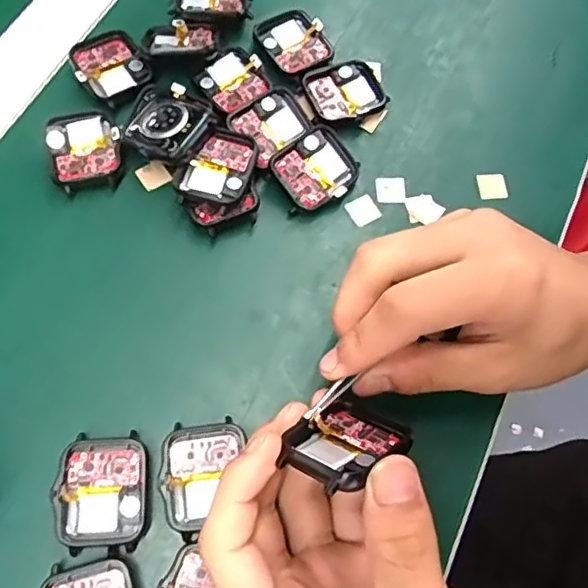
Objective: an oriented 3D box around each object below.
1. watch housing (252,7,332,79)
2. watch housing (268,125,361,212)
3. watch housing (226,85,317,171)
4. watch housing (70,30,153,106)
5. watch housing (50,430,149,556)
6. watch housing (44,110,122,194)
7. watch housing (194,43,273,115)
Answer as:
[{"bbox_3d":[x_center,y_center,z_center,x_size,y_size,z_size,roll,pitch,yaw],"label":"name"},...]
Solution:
[{"bbox_3d":[0.000,-0.148,0.348,0.037,0.014,0.045,-33,74,-15],"label":"watch housing"},{"bbox_3d":[0.012,-0.067,0.315,0.042,0.015,0.037,-43,77,-15],"label":"watch housing"},{"bbox_3d":[-0.012,-0.096,0.319,0.043,0.006,0.033,-40,76,-16],"label":"watch housing"},{"bbox_3d":[-0.103,-0.130,0.329,0.037,0.008,0.042,-36,75,-15],"label":"watch housing"},{"bbox_3d":[-0.083,0.085,0.252,0.038,0.007,0.046,-1,69,-3],"label":"watch housing"},{"bbox_3d":[-0.111,-0.078,0.309,0.037,0.008,0.042,-10,69,-7],"label":"watch housing"},{"bbox_3d":[-0.035,-0.122,0.330,0.036,0.010,0.040,-39,75,-16],"label":"watch housing"}]

